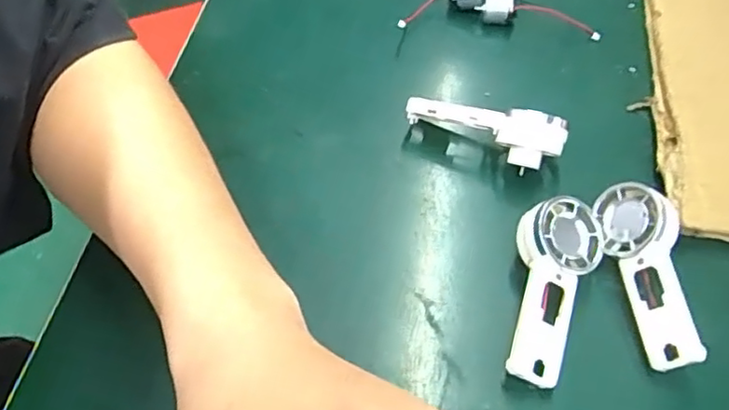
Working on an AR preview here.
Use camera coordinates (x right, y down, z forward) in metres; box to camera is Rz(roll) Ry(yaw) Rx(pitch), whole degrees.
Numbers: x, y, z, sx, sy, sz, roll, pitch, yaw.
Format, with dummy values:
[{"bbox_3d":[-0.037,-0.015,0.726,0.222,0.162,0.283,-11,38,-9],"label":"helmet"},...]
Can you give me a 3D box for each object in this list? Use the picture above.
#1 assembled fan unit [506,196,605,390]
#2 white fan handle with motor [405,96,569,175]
[{"bbox_3d":[0.089,0.040,0.301,0.040,0.021,0.091,15,68,13],"label":"assembled fan unit"},{"bbox_3d":[0.068,-0.044,0.366,0.091,0.041,0.027,25,57,16],"label":"white fan handle with motor"}]

